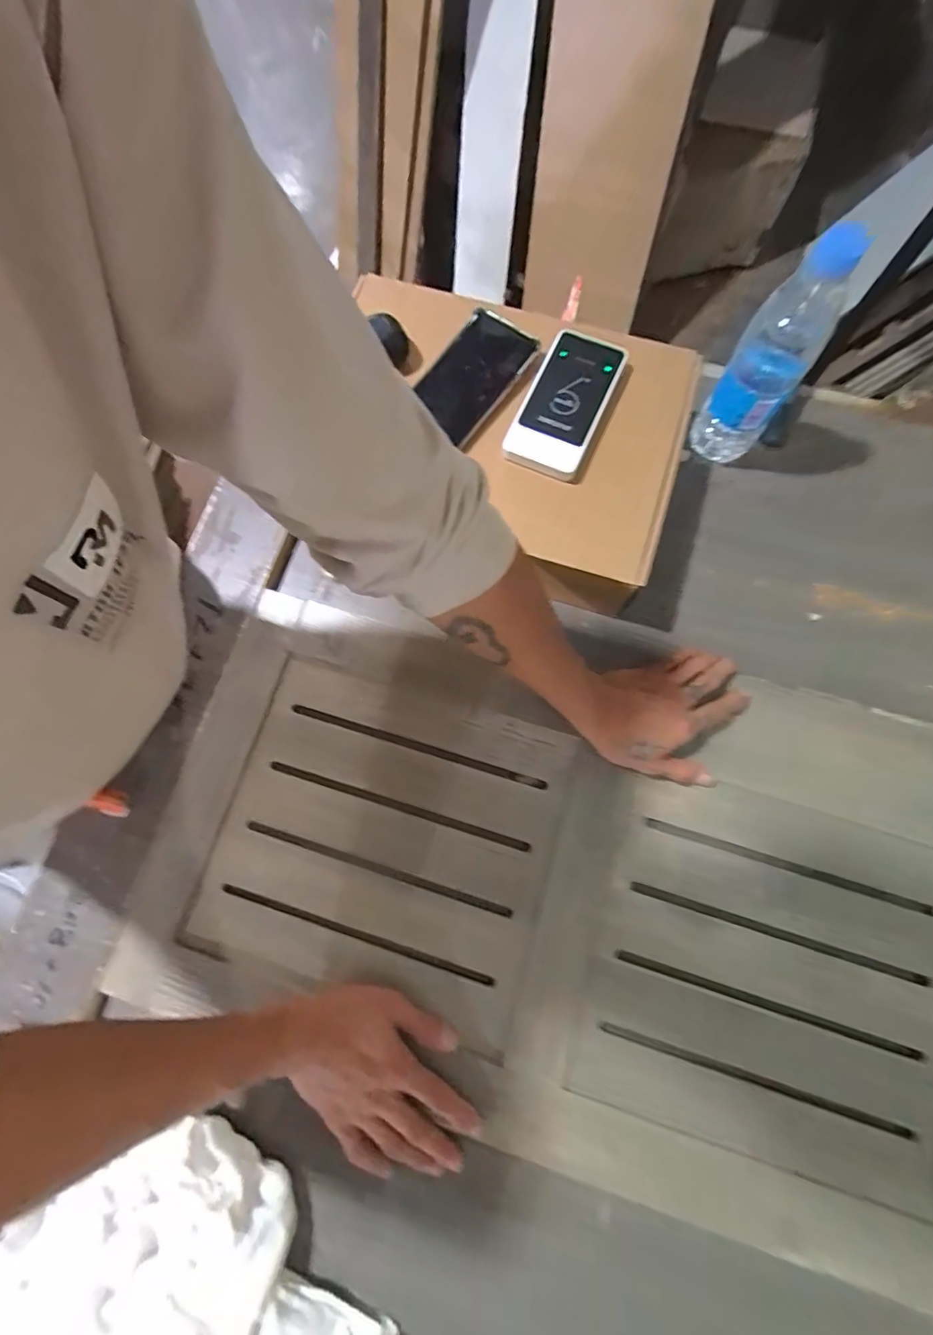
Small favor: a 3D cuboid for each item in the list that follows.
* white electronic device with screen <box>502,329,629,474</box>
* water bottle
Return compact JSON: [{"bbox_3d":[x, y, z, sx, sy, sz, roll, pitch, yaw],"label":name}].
[{"bbox_3d":[0.094,-0.254,0.468,0.071,0.015,0.144,25,79,7],"label":"white electronic device with screen"},{"bbox_3d":[0.278,-0.278,0.464,0.067,0.201,0.062,36,80,8],"label":"water bottle"}]

